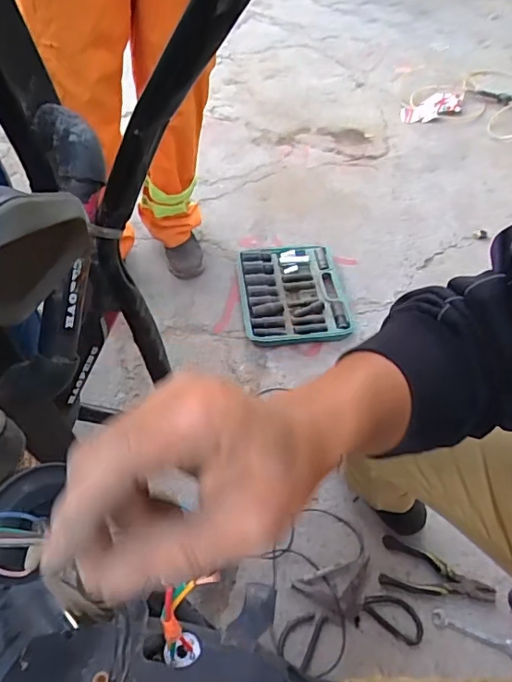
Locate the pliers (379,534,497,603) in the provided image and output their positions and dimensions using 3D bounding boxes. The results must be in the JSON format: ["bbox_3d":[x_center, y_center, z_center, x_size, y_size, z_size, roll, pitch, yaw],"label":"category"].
[{"bbox_3d":[0.309,0.399,0.882,0.186,0.013,0.081,13,52,9],"label":"pliers"}]

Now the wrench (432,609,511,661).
[{"bbox_3d":[0.355,0.471,0.830,0.139,0.008,0.029,20,54,14],"label":"wrench"}]

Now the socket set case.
[{"bbox_3d":[0.087,-0.126,1.299,0.249,0.040,0.316,-5,51,-5],"label":"socket set case"}]

